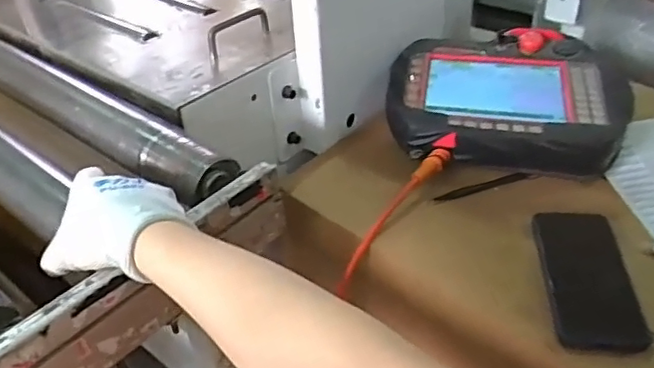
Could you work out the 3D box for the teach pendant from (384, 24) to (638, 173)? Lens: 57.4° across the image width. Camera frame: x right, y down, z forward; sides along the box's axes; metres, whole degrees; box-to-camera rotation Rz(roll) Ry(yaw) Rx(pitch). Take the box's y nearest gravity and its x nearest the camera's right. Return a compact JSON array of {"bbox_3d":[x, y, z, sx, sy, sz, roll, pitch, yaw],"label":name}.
[{"bbox_3d":[0.218,-0.104,0.742,0.272,0.081,0.207,5,38,11],"label":"teach pendant"}]

